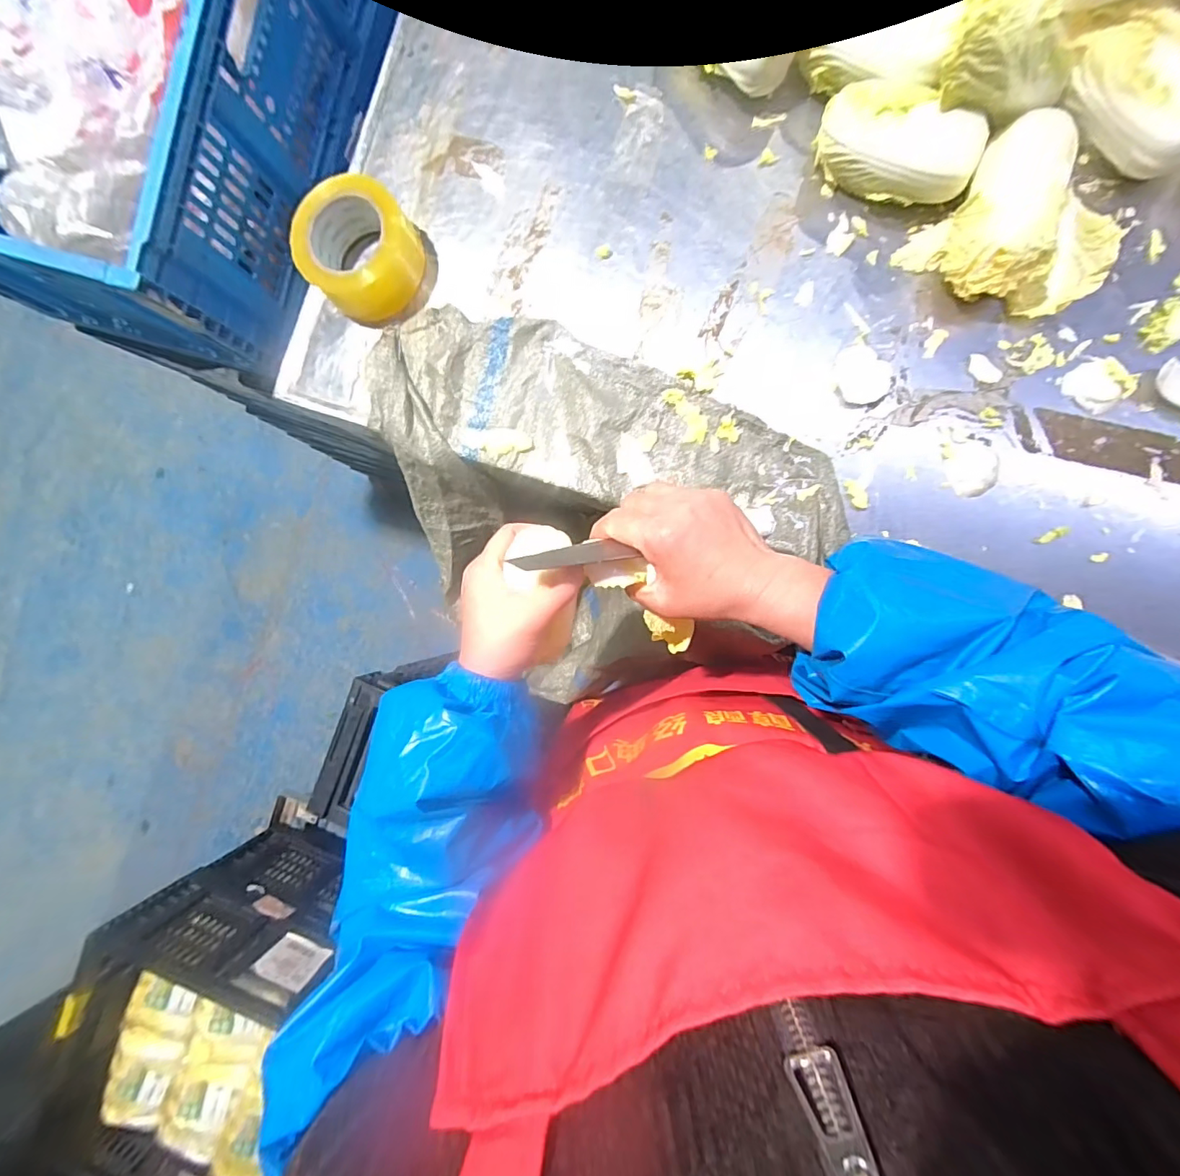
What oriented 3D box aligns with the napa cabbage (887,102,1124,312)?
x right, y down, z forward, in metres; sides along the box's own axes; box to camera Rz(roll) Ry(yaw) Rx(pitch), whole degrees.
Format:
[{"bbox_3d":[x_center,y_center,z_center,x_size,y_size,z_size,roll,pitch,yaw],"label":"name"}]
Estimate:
[{"bbox_3d":[0.380,-0.310,0.443,0.142,0.061,0.131,45,94,6],"label":"napa cabbage"}]

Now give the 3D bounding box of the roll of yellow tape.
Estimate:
[{"bbox_3d":[-0.236,-0.345,0.526,0.102,0.067,0.112,0,89,7],"label":"roll of yellow tape"}]

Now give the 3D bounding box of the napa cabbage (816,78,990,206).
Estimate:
[{"bbox_3d":[0.271,-0.391,0.458,0.138,0.060,0.059,28,92,7],"label":"napa cabbage"}]

